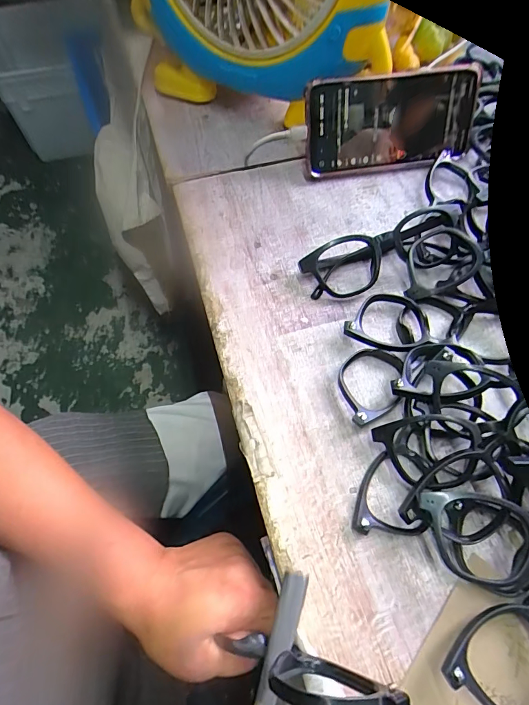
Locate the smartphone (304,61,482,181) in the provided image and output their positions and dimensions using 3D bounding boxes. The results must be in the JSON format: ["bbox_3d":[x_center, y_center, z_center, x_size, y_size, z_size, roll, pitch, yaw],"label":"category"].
[{"bbox_3d":[0.118,-0.215,0.372,0.160,0.077,0.010,-9,32,-4],"label":"smartphone"}]

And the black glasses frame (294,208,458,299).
[{"bbox_3d":[0.101,-0.083,0.331,0.143,0.036,0.047,-15,64,-9],"label":"black glasses frame"}]

